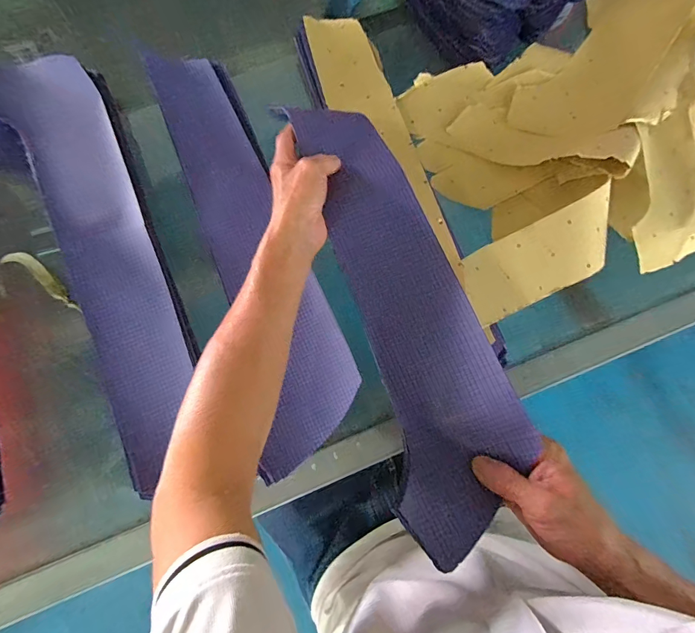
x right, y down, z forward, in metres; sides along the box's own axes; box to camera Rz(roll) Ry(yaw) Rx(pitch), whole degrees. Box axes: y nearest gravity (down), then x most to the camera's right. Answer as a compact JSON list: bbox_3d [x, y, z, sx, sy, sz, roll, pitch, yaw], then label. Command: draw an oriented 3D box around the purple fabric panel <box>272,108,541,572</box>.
[{"bbox_3d":[0.052,-0.032,0.377,0.117,0.042,0.461,-15,74,-6],"label":"purple fabric panel"}]

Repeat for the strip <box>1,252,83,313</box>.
[{"bbox_3d":[-0.369,-0.046,0.458,0.124,0.015,0.024,32,77,7],"label":"strip"}]

